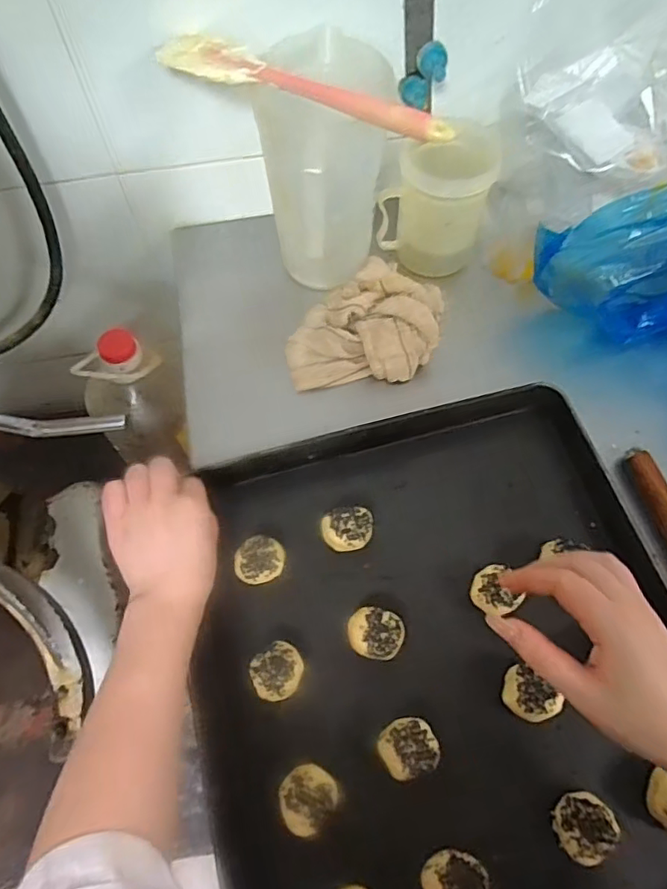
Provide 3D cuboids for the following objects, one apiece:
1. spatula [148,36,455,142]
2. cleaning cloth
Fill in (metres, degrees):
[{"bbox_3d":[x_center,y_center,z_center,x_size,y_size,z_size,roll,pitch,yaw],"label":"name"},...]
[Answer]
[{"bbox_3d":[-0.034,-0.296,0.478,0.276,0.019,0.046,31,68,13],"label":"spatula"},{"bbox_3d":[0.036,-0.143,0.620,0.178,0.054,0.153,-8,65,-4],"label":"cleaning cloth"}]

